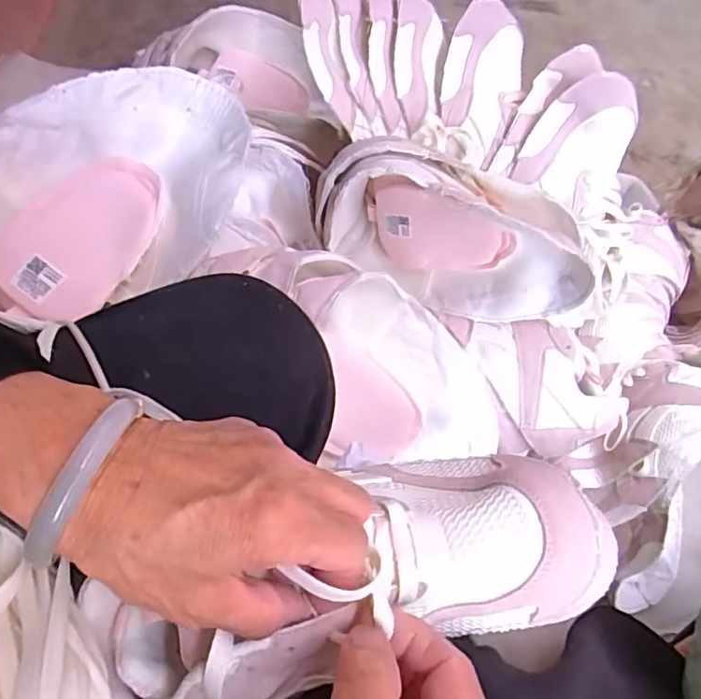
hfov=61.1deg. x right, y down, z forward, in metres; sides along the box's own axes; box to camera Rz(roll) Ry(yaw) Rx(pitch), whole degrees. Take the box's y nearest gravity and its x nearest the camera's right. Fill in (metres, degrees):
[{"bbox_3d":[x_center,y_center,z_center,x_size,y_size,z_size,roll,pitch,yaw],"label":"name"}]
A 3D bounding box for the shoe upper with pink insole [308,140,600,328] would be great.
[{"bbox_3d":[0.082,-0.097,0.512,0.244,0.139,0.074,23,63,12],"label":"shoe upper with pink insole"}]

